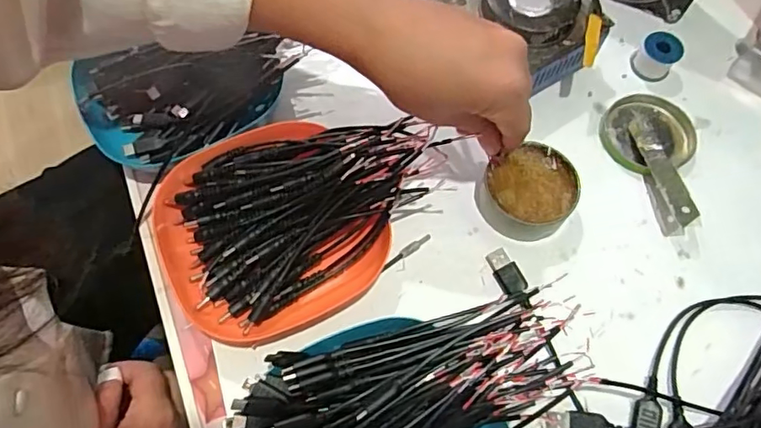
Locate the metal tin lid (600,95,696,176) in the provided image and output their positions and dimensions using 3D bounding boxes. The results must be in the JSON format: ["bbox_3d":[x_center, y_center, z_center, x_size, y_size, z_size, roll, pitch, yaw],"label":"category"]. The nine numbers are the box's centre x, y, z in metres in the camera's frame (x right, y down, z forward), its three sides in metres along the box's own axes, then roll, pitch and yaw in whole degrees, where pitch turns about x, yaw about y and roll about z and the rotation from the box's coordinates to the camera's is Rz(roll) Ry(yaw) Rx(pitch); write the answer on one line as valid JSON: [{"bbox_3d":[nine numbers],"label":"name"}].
[{"bbox_3d":[0.205,-0.062,0.410,0.068,0.007,0.065,0,66,0],"label":"metal tin lid"}]

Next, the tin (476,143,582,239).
[{"bbox_3d":[0.104,-0.014,0.374,0.064,0.027,0.057,-28,69,-12],"label":"tin"}]

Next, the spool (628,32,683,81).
[{"bbox_3d":[0.219,-0.125,0.426,0.030,0.028,0.027,31,69,13],"label":"spool"}]

